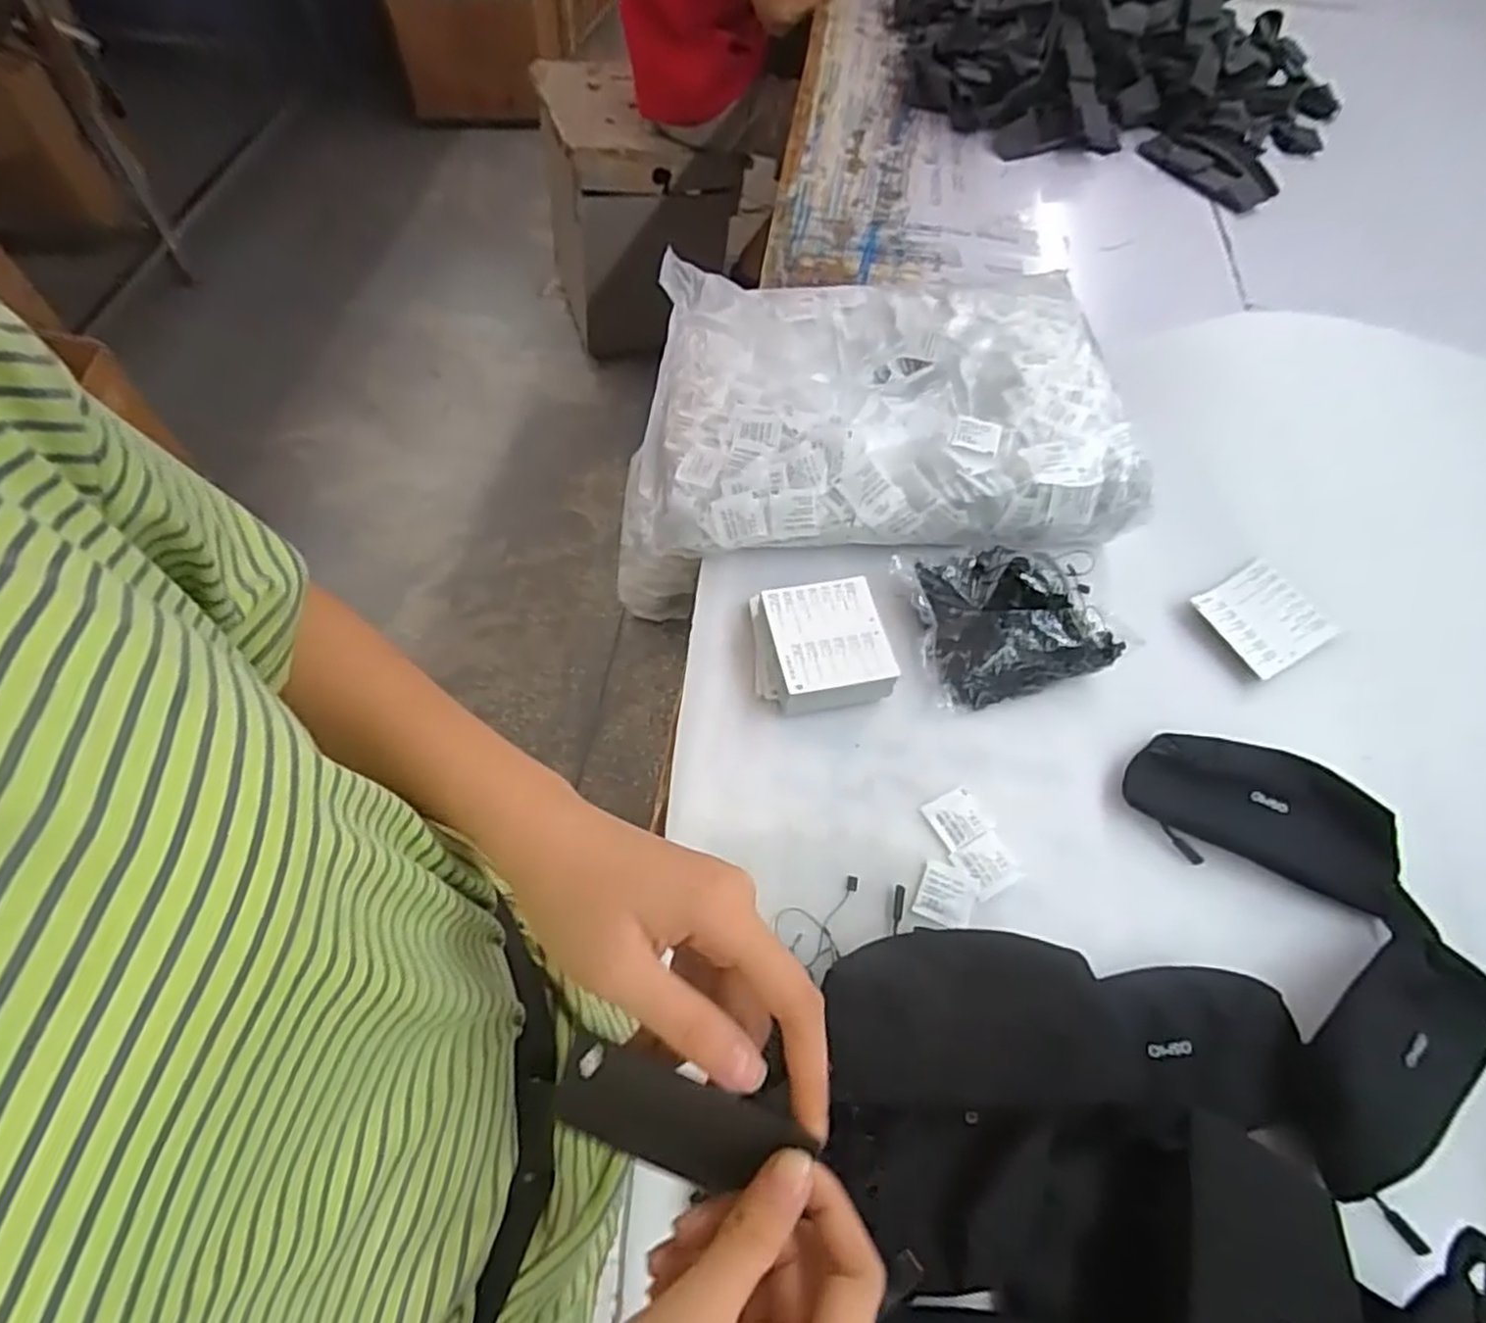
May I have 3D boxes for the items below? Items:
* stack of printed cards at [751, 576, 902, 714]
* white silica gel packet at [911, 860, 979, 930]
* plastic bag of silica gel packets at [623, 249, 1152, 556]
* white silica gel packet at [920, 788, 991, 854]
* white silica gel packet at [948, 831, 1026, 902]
[{"bbox_3d":[0.062,-0.016,0.641,0.104,0.041,0.108,-6,60,-7],"label":"stack of printed cards"},{"bbox_3d":[0.146,0.168,0.557,0.040,0.004,0.043,23,60,10],"label":"white silica gel packet"},{"bbox_3d":[0.123,-0.262,0.766,0.450,0.095,0.345,-1,59,-4],"label":"plastic bag of silica gel packets"},{"bbox_3d":[0.165,0.120,0.594,0.043,0.004,0.040,-22,63,-16],"label":"white silica gel packet"},{"bbox_3d":[0.181,0.151,0.572,0.042,0.004,0.040,-24,63,-17],"label":"white silica gel packet"}]

